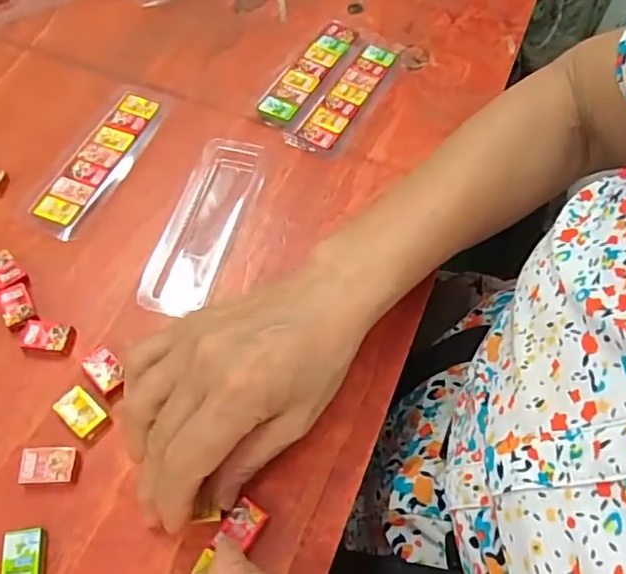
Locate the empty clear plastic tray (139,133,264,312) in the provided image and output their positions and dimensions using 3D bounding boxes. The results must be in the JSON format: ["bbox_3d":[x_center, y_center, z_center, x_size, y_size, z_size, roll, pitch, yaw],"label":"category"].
[{"bbox_3d":[-0.069,-0.044,0.369,0.049,0.006,0.139,15,59,6],"label":"empty clear plastic tray"}]

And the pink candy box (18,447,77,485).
[{"bbox_3d":[-0.131,0.089,0.285,0.025,0.009,0.018,-1,59,-4],"label":"pink candy box"}]

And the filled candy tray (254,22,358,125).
[{"bbox_3d":[-0.002,-0.168,0.447,0.030,0.008,0.124,26,61,12],"label":"filled candy tray"}]

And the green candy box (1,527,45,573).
[{"bbox_3d":[-0.132,0.127,0.263,0.018,0.009,0.028,-3,59,-5],"label":"green candy box"}]

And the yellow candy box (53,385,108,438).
[{"bbox_3d":[-0.122,0.065,0.300,0.025,0.007,0.018,37,64,18],"label":"yellow candy box"}]

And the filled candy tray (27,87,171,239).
[{"bbox_3d":[-0.142,-0.091,0.393,0.041,0.010,0.138,19,60,8],"label":"filled candy tray"}]

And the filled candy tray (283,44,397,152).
[{"bbox_3d":[0.025,-0.143,0.432,0.035,0.008,0.128,30,62,14],"label":"filled candy tray"}]

